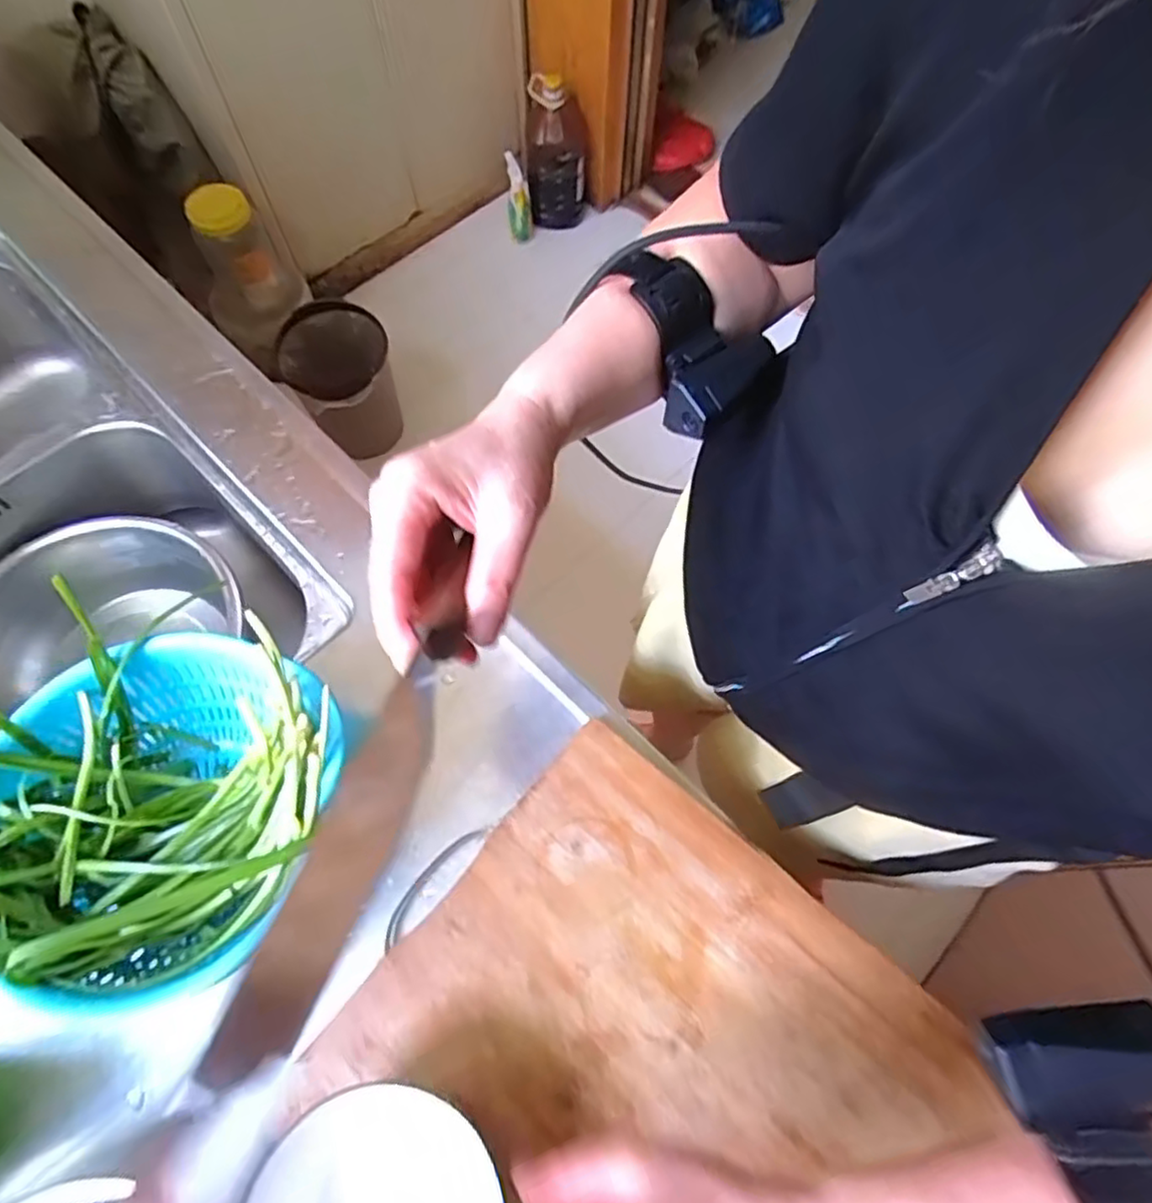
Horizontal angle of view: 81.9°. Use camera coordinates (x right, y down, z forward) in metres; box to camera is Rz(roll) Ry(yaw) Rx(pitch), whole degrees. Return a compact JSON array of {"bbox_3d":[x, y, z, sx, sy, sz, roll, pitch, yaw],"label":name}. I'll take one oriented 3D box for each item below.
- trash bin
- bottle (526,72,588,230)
[{"bbox_3d":[-0.463,-0.446,1.351,0.195,0.209,0.227,-26,70,-11],"label":"trash bin"},{"bbox_3d":[-0.041,-0.983,1.507,0.131,0.317,0.098,-1,67,-1],"label":"bottle"}]

